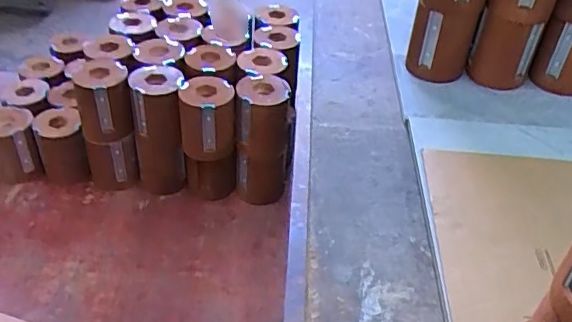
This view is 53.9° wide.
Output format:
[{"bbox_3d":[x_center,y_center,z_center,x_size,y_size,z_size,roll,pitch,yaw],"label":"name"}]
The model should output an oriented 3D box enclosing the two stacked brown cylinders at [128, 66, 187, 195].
[{"bbox_3d":[-0.194,-0.044,0.882,0.080,0.196,0.073,-1,41,-3],"label":"two stacked brown cylinders"}]

